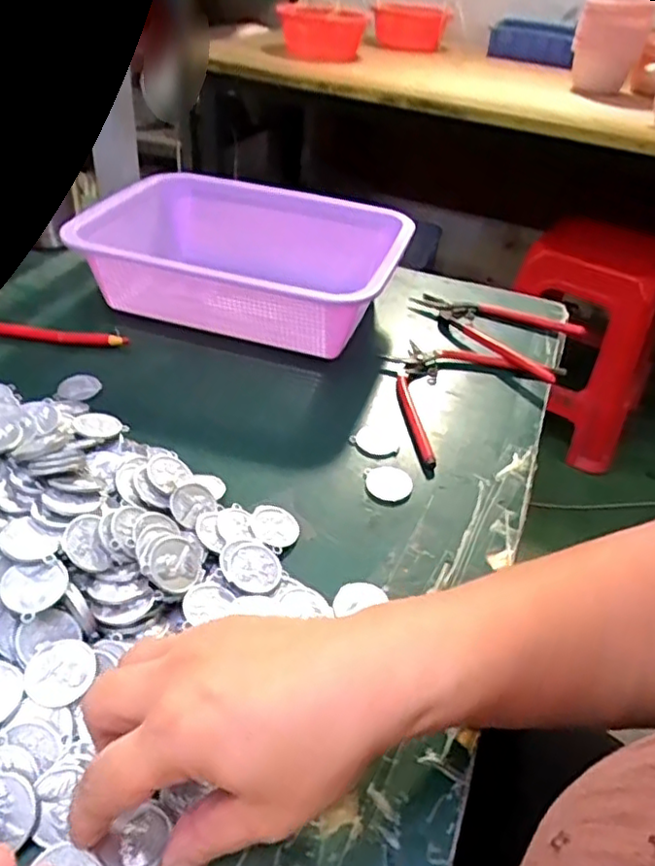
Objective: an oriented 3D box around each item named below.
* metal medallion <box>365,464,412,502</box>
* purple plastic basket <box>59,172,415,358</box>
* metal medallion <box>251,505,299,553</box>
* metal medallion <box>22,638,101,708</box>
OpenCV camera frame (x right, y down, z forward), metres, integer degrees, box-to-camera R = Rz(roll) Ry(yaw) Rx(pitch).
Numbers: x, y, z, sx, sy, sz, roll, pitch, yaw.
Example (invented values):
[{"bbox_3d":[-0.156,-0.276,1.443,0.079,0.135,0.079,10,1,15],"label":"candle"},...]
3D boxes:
[{"bbox_3d":[0.041,0.032,0.422,0.031,0.004,0.030,3,40,-3],"label":"metal medallion"},{"bbox_3d":[-0.067,-0.150,0.576,0.256,0.081,0.184,14,40,10],"label":"purple plastic basket"},{"bbox_3d":[-0.032,0.055,0.379,0.030,0.004,0.030,16,37,-12],"label":"metal medallion"},{"bbox_3d":[-0.118,0.104,0.283,0.028,0.004,0.028,22,43,19],"label":"metal medallion"}]

